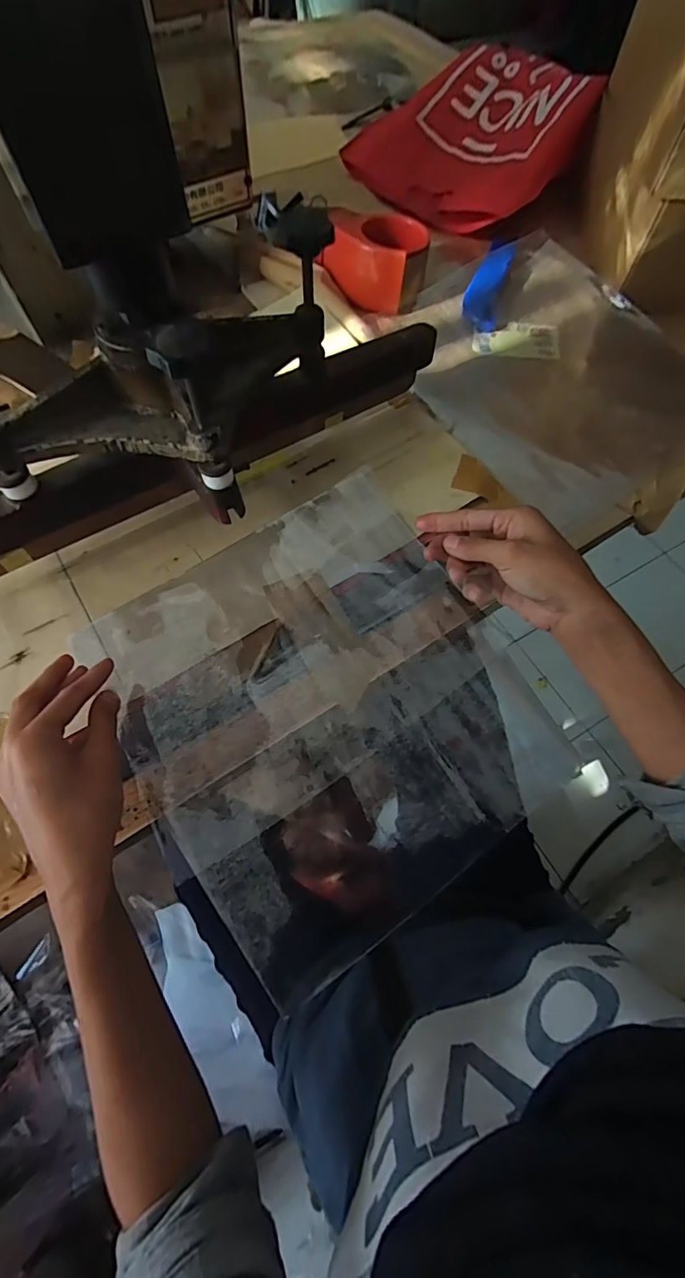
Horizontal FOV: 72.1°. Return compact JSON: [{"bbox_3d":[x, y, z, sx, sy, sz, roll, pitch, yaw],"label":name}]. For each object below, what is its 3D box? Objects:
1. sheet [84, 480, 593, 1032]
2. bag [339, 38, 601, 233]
[{"bbox_3d":[-0.013,0.037,0.361,0.277,0.039,0.286,-31,69,-14],"label":"sheet"},{"bbox_3d":[0.177,-0.653,0.613,0.281,0.100,0.244,40,71,16],"label":"bag"}]

